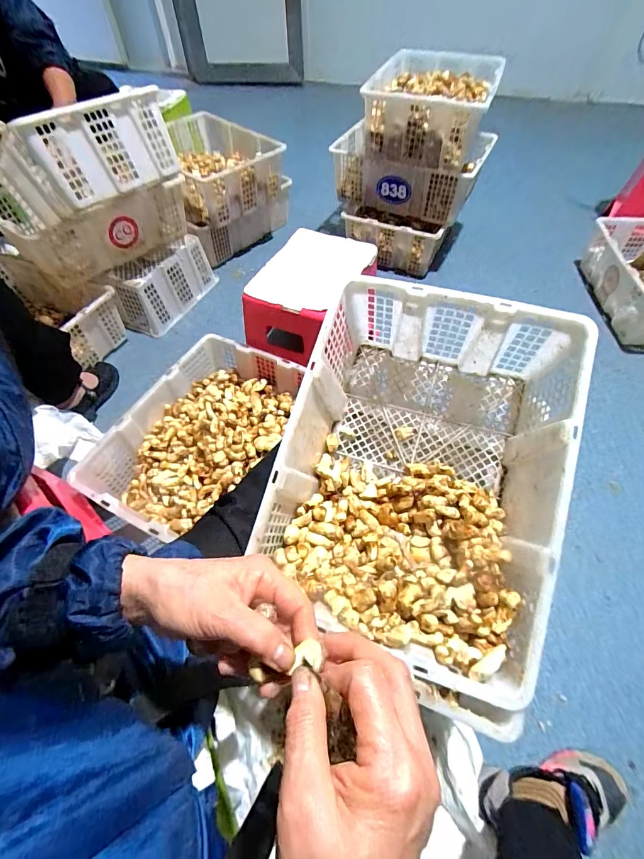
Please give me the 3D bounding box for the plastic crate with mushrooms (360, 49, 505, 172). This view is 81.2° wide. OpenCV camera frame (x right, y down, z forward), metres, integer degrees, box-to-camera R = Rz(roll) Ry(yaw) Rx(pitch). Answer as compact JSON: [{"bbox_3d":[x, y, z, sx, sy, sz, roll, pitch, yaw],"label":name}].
[{"bbox_3d":[0.313,-0.933,1.095,0.316,0.159,0.398,16,59,11],"label":"plastic crate with mushrooms"}]

